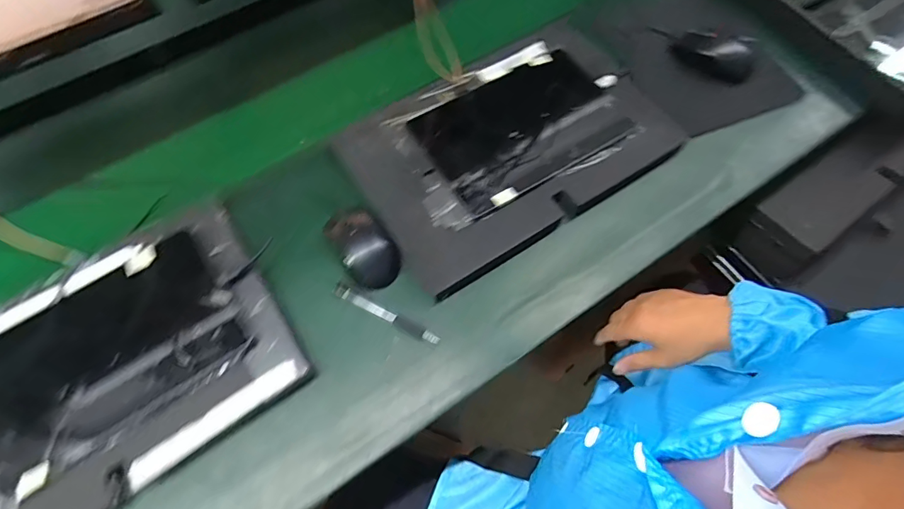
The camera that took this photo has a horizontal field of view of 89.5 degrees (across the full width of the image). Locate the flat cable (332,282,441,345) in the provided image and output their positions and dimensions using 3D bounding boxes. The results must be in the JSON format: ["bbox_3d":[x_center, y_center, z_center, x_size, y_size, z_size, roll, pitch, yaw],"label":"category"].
[{"bbox_3d":[-0.075,0.067,0.517,0.133,0.011,0.016,25,67,12],"label":"flat cable"}]

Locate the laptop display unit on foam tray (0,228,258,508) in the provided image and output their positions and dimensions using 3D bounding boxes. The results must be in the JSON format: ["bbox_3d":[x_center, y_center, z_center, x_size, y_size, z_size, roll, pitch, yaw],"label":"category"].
[{"bbox_3d":[-0.362,0.094,0.478,0.254,0.026,0.196,-34,69,-14],"label":"laptop display unit on foam tray"}]

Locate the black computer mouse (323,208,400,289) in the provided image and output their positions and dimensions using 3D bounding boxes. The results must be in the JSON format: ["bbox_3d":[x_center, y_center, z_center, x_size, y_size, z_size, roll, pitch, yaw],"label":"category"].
[{"bbox_3d":[-0.101,-0.008,0.537,0.060,0.032,0.093,-32,68,-14],"label":"black computer mouse"}]

